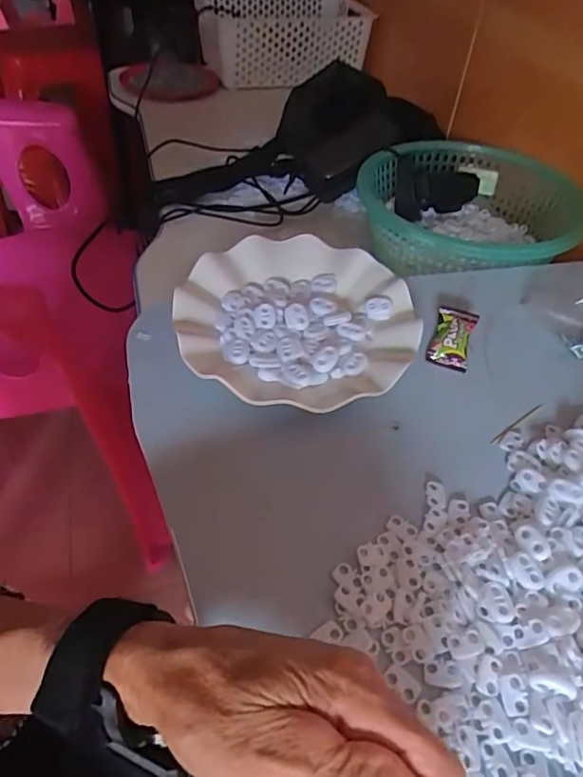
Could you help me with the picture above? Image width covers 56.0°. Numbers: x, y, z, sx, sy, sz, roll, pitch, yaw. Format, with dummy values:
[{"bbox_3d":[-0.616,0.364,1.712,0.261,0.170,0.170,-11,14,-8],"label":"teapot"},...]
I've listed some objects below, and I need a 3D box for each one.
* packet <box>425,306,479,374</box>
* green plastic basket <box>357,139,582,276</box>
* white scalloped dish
[{"bbox_3d":[0.126,-0.040,0.431,0.032,0.010,0.055,16,69,7],"label":"packet"},{"bbox_3d":[0.186,-0.194,0.605,0.241,0.068,0.230,2,47,-2],"label":"green plastic basket"},{"bbox_3d":[0.005,-0.051,0.419,0.172,0.033,0.177,2,47,-2],"label":"white scalloped dish"}]

